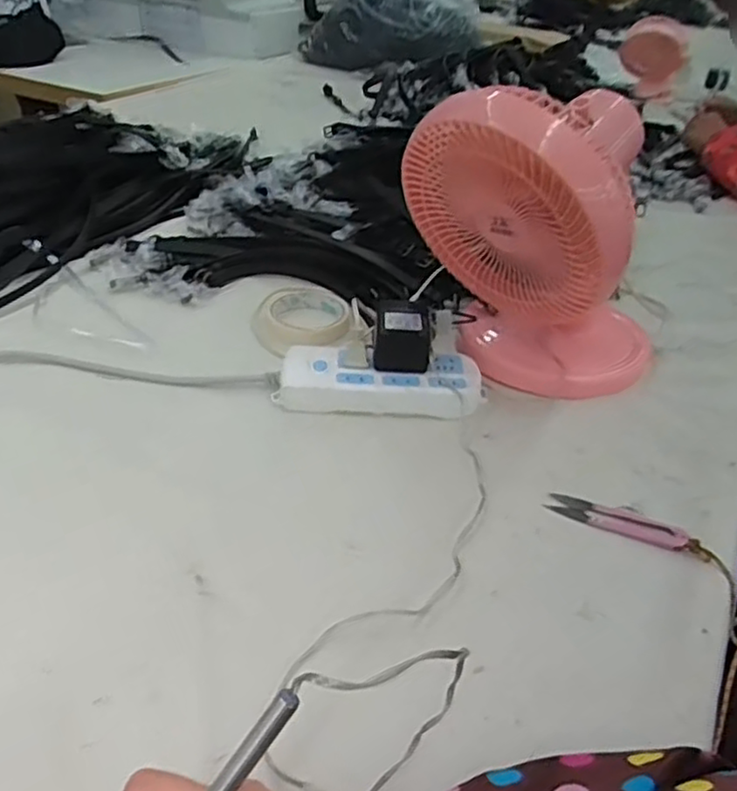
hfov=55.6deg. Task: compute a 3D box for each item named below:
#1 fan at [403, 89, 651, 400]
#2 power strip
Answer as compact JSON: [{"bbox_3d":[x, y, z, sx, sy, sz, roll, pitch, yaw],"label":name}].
[{"bbox_3d":[0.167,-0.142,0.648,0.208,0.246,0.193,-18,42,-28],"label":"fan"},{"bbox_3d":[0.012,-0.013,0.651,0.185,0.026,0.076,5,37,0],"label":"power strip"}]

